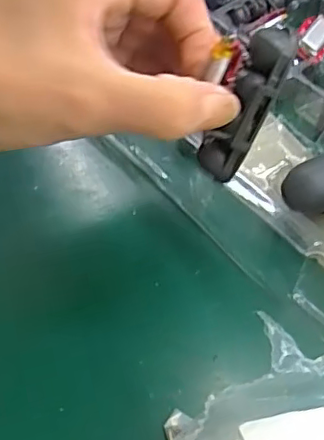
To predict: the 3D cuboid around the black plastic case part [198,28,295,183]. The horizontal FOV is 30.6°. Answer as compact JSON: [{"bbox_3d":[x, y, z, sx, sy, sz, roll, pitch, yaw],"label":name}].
[{"bbox_3d":[0.031,-0.042,0.226,0.018,0.061,0.011,39,29,24],"label":"black plastic case part"}]

